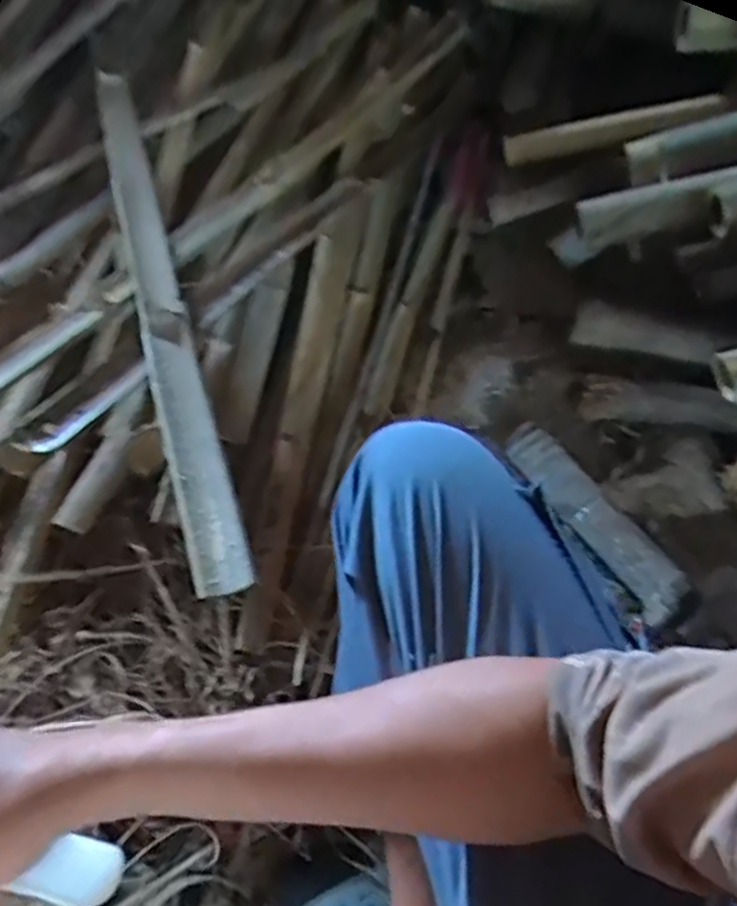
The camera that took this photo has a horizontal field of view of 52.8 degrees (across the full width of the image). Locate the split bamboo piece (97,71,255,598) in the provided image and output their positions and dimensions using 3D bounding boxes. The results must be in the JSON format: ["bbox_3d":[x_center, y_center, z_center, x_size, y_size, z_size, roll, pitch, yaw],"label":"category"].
[{"bbox_3d":[-0.243,-0.205,0.834,0.048,0.024,0.814,-14,54,-12],"label":"split bamboo piece"}]

